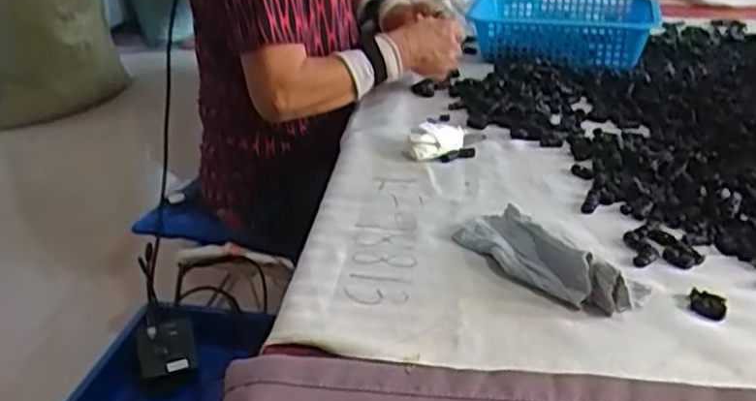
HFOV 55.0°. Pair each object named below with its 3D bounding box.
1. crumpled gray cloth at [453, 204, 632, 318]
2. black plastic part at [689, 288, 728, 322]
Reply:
[{"bbox_3d":[0.138,0.046,0.641,0.063,0.041,0.177,-14,31,-22],"label":"crumpled gray cloth"},{"bbox_3d":[0.274,0.085,0.602,0.029,0.010,0.020,15,32,26],"label":"black plastic part"}]

